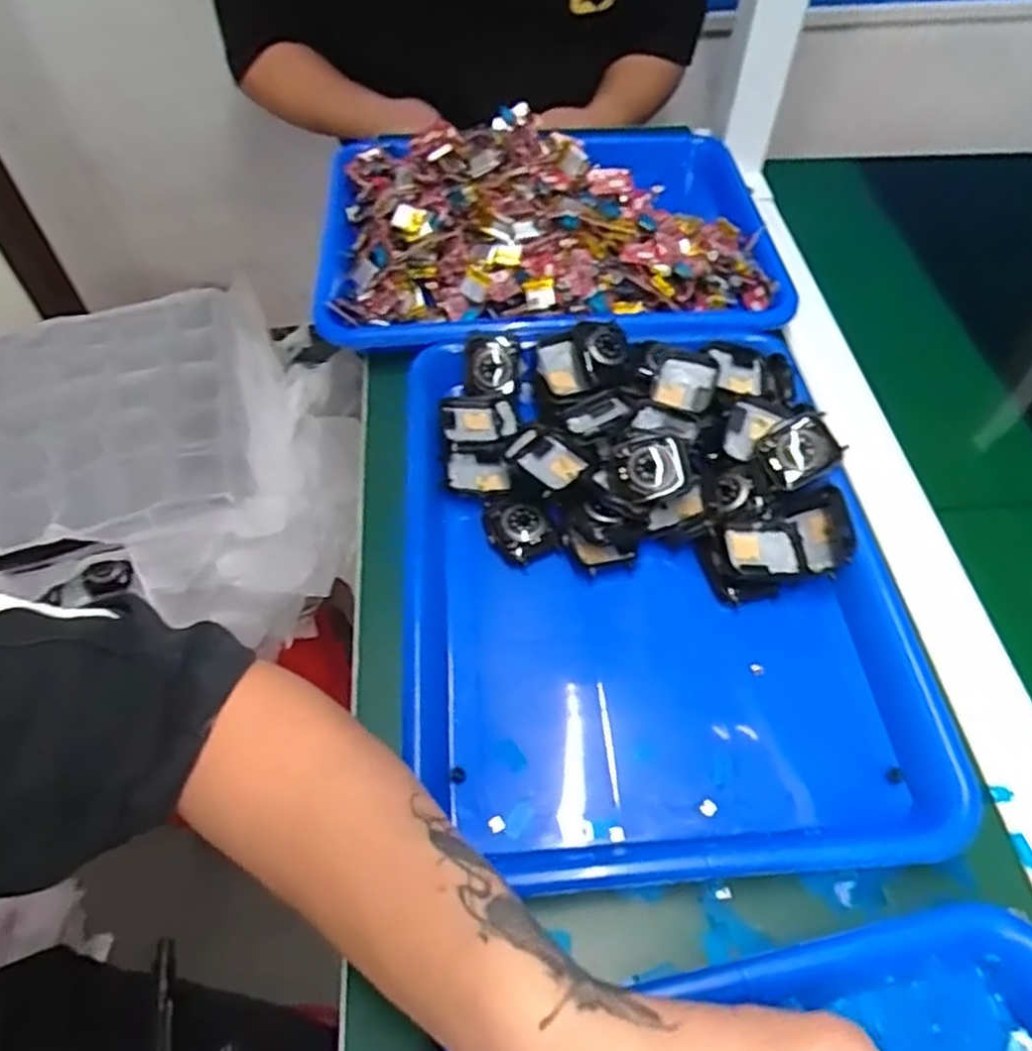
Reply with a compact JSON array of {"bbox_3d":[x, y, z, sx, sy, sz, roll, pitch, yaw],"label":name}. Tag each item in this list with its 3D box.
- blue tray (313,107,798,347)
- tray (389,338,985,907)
[{"bbox_3d":[0.026,-0.237,0.575,0.350,0.064,0.261,-4,56,-2],"label":"blue tray"},{"bbox_3d":[0.064,0.017,0.413,0.257,0.045,0.336,-7,56,-4],"label":"tray"}]

